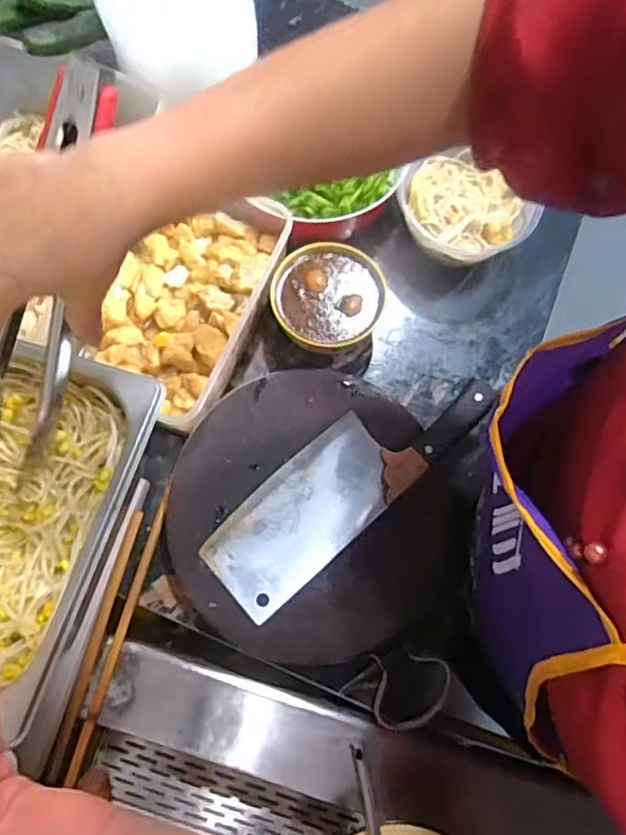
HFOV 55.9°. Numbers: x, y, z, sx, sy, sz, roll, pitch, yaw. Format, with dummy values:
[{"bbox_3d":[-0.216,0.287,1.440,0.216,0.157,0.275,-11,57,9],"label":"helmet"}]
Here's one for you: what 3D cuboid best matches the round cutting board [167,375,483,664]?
[{"bbox_3d":[0.000,0.082,0.521,0.253,0.051,0.244,0,73,-2],"label":"round cutting board"}]

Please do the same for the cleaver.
[{"bbox_3d":[0.031,0.049,0.511,0.274,0.022,0.083,-40,78,-13],"label":"cleaver"}]

